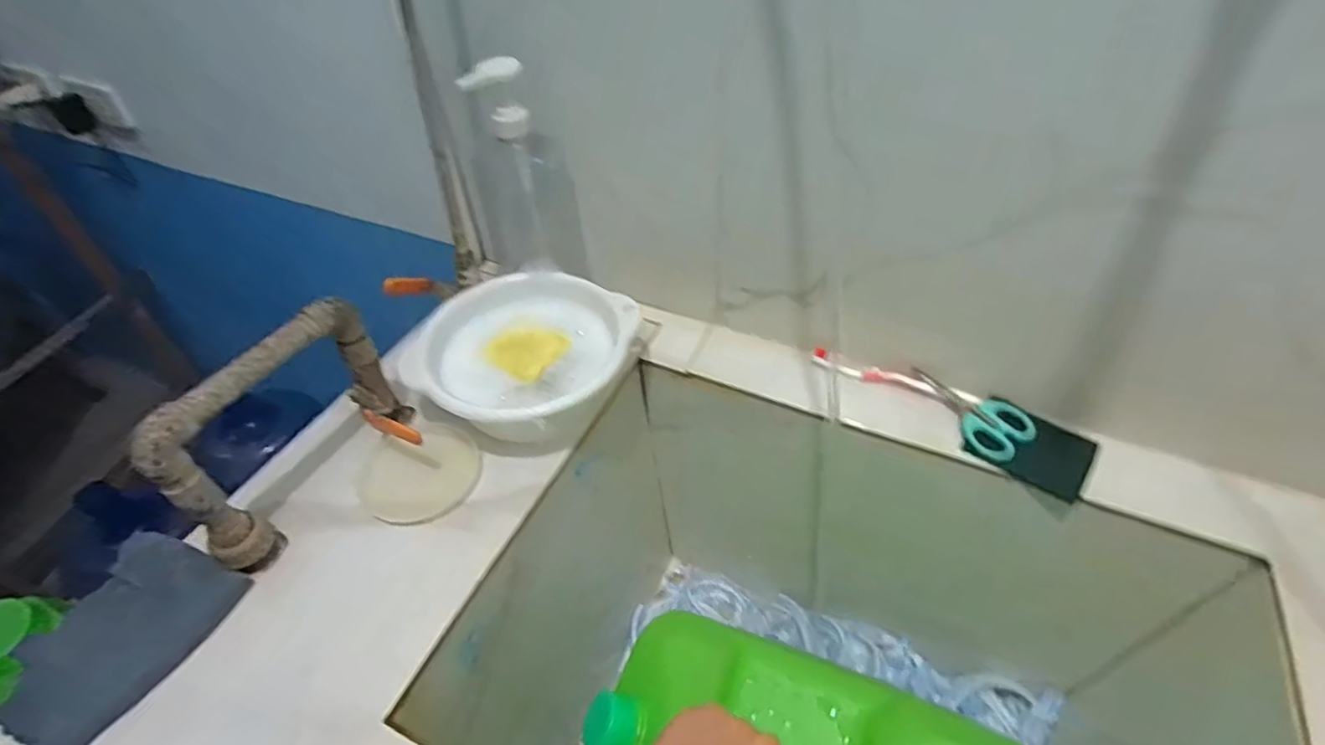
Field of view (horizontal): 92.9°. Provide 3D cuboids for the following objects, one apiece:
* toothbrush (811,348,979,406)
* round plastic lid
[{"bbox_3d":[0.238,0.007,0.651,0.167,0.015,0.013,19,52,20],"label":"toothbrush"},{"bbox_3d":[-0.230,0.092,0.600,0.104,0.016,0.105,-2,48,2],"label":"round plastic lid"}]

